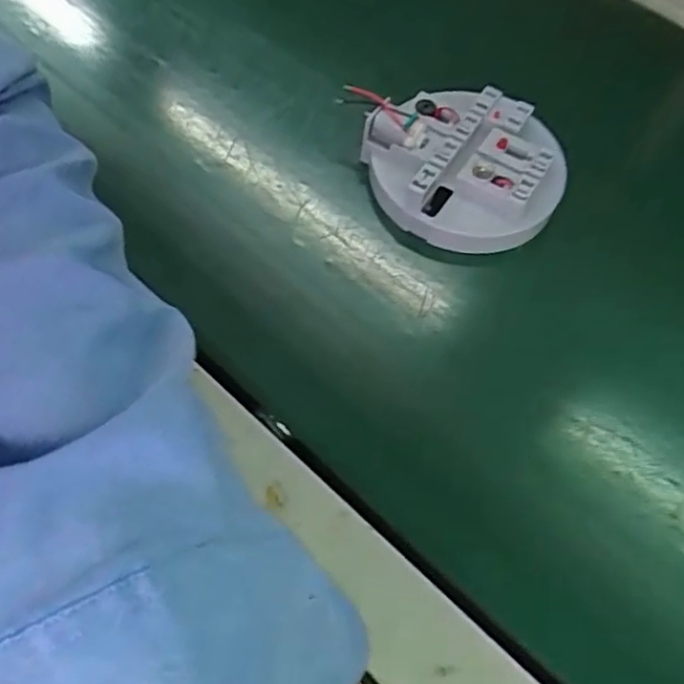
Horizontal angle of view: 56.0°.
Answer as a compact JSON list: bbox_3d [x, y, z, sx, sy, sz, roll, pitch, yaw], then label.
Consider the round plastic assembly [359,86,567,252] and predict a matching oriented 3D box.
[{"bbox_3d":[0.063,-0.096,0.339,0.098,0.030,0.098,-1,61,2],"label":"round plastic assembly"}]

